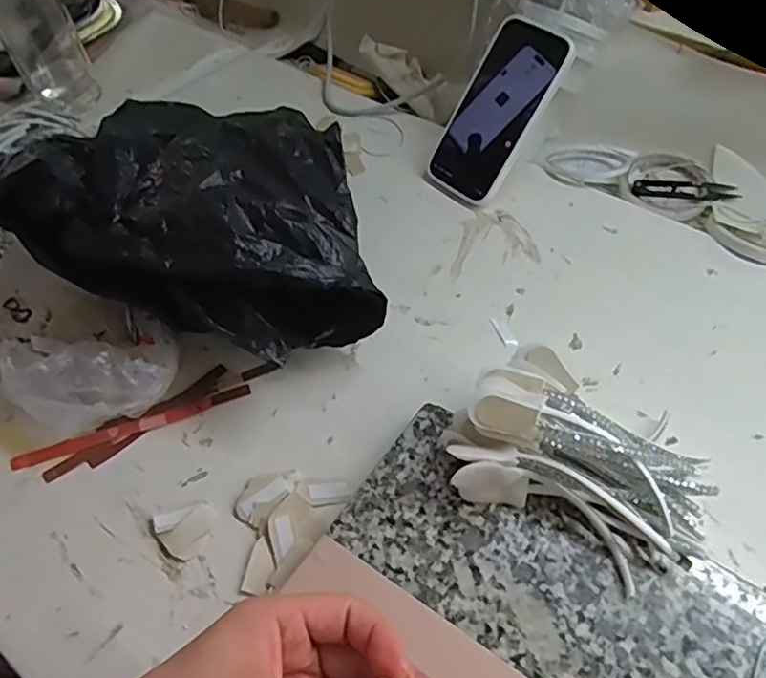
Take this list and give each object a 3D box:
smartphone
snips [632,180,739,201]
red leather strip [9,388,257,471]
[{"bbox_3d":[0.108,-0.216,0.590,0.083,0.169,0.014,40,22,28],"label":"smartphone"},{"bbox_3d":[0.306,-0.151,0.622,0.100,0.009,0.023,9,53,9],"label":"snips"},{"bbox_3d":[-0.186,0.066,0.459,0.172,0.008,0.013,-19,54,-12],"label":"red leather strip"}]

